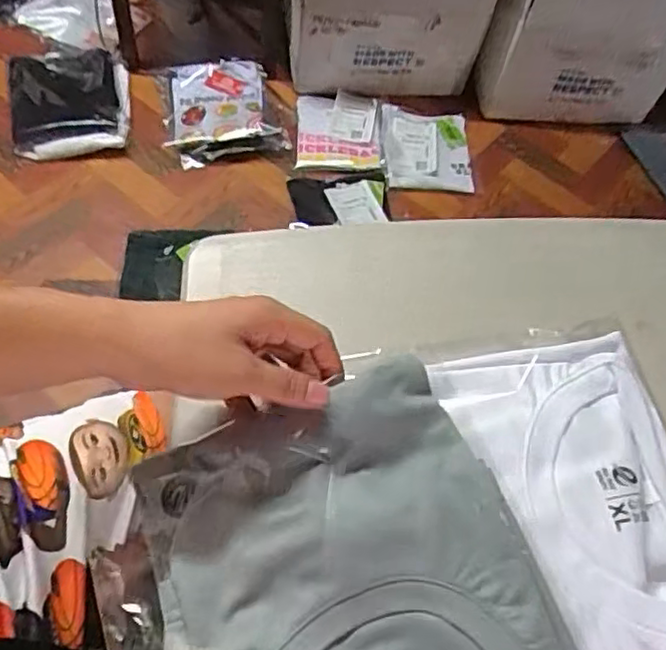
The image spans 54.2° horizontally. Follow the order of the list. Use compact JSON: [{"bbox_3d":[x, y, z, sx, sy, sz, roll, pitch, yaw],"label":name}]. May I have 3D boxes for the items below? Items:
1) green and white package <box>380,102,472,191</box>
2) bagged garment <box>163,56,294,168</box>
[{"bbox_3d":[0.211,-0.394,1.467,0.200,0.033,0.193,4,77,-12],"label":"green and white package"},{"bbox_3d":[-0.246,-0.481,1.452,0.251,0.092,0.243,-7,61,-11],"label":"bagged garment"}]

